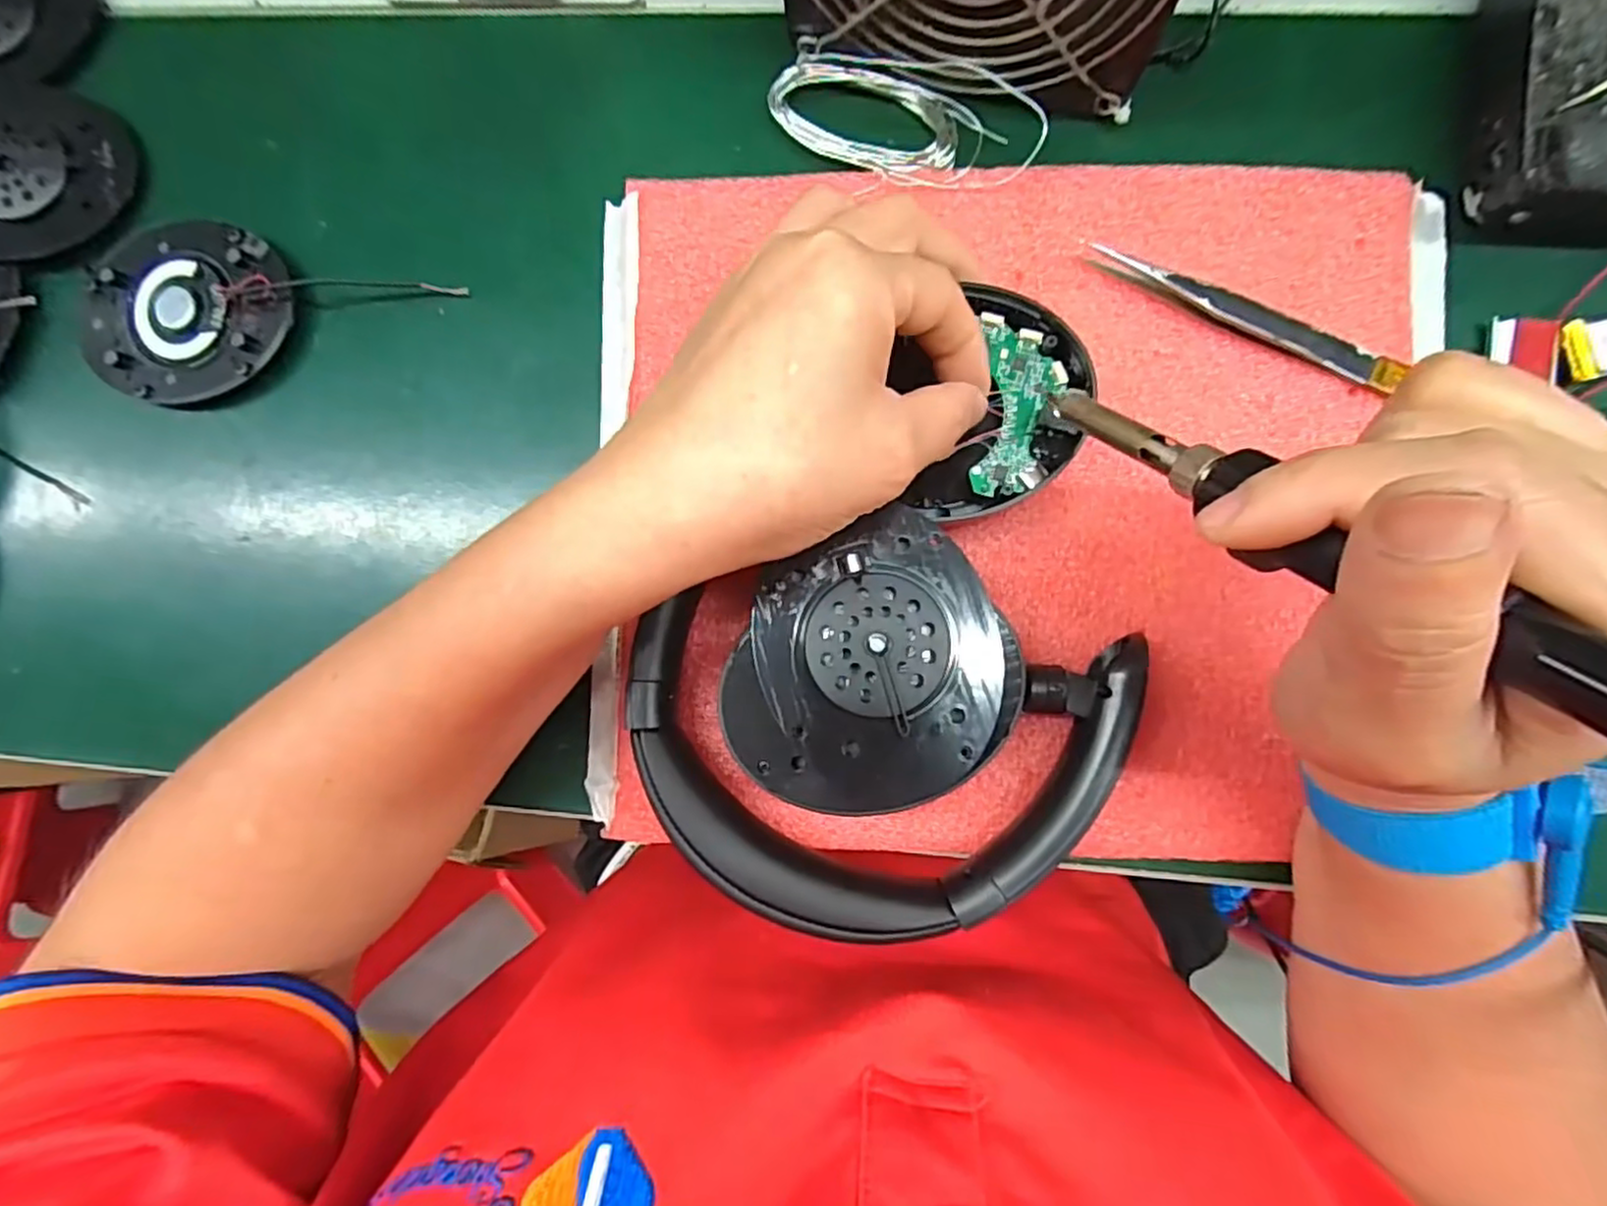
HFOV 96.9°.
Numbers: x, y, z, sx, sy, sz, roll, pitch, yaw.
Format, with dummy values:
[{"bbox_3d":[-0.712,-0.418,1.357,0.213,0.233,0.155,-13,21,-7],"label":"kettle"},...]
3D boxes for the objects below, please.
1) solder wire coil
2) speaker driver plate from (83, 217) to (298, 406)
[{"bbox_3d":[0.033,-0.166,0.243,0.093,0.011,0.041,26,89,6],"label":"solder wire coil"},{"bbox_3d":[-0.234,-0.111,0.270,0.080,0.010,0.066,1,86,5],"label":"speaker driver plate"}]

